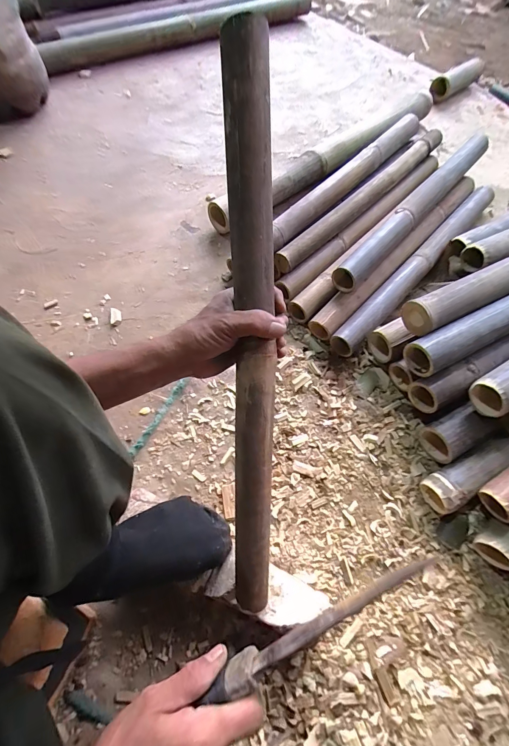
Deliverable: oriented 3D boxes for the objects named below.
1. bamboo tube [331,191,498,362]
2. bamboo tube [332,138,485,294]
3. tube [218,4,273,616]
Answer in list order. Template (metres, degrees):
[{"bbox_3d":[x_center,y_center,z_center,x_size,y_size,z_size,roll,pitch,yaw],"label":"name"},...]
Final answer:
[{"bbox_3d":[0.394,-0.259,0.785,0.054,0.058,0.657,41,69,16],"label":"bamboo tube"},{"bbox_3d":[0.396,-0.395,0.799,0.050,0.054,0.647,40,69,16],"label":"bamboo tube"},{"bbox_3d":[-0.002,-0.019,0.379,0.050,0.041,0.639,-1,99,-3],"label":"tube"}]

